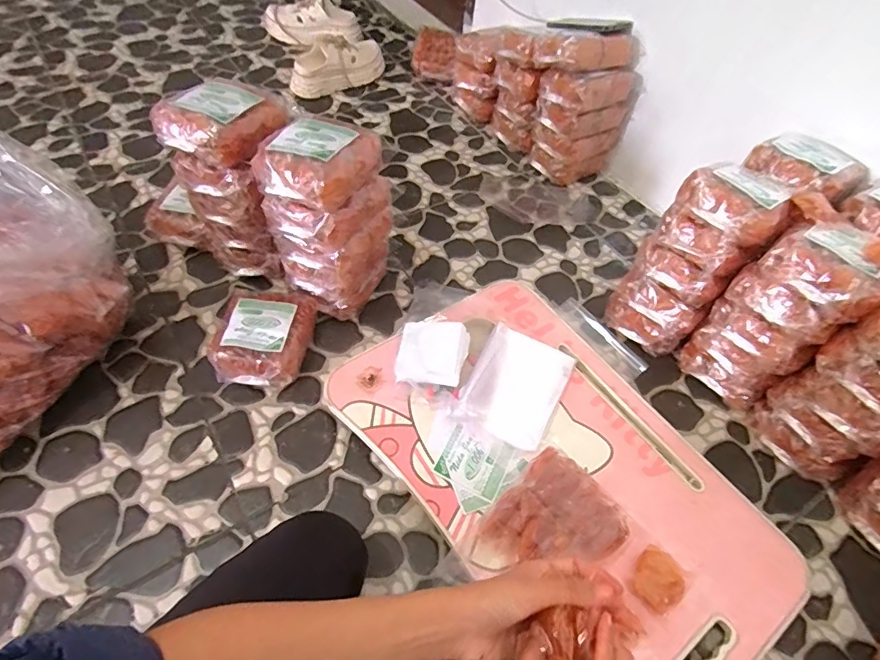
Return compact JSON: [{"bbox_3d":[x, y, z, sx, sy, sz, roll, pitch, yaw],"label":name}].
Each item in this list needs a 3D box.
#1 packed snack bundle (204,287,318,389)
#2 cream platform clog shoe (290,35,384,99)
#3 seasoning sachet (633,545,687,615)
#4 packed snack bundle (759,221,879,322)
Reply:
[{"bbox_3d":[-0.276,0.008,0.753,0.136,0.054,0.157,6,55,-1],"label":"packed snack bundle"},{"bbox_3d":[-0.260,-0.671,1.217,0.256,0.101,0.093,-24,61,-20],"label":"cream platform clog shoe"},{"bbox_3d":[0.261,0.298,0.572,0.057,0.026,0.067,36,64,19],"label":"seasoning sachet"},{"bbox_3d":[0.497,-0.080,0.610,0.107,0.053,0.134,-29,63,-23],"label":"packed snack bundle"}]

